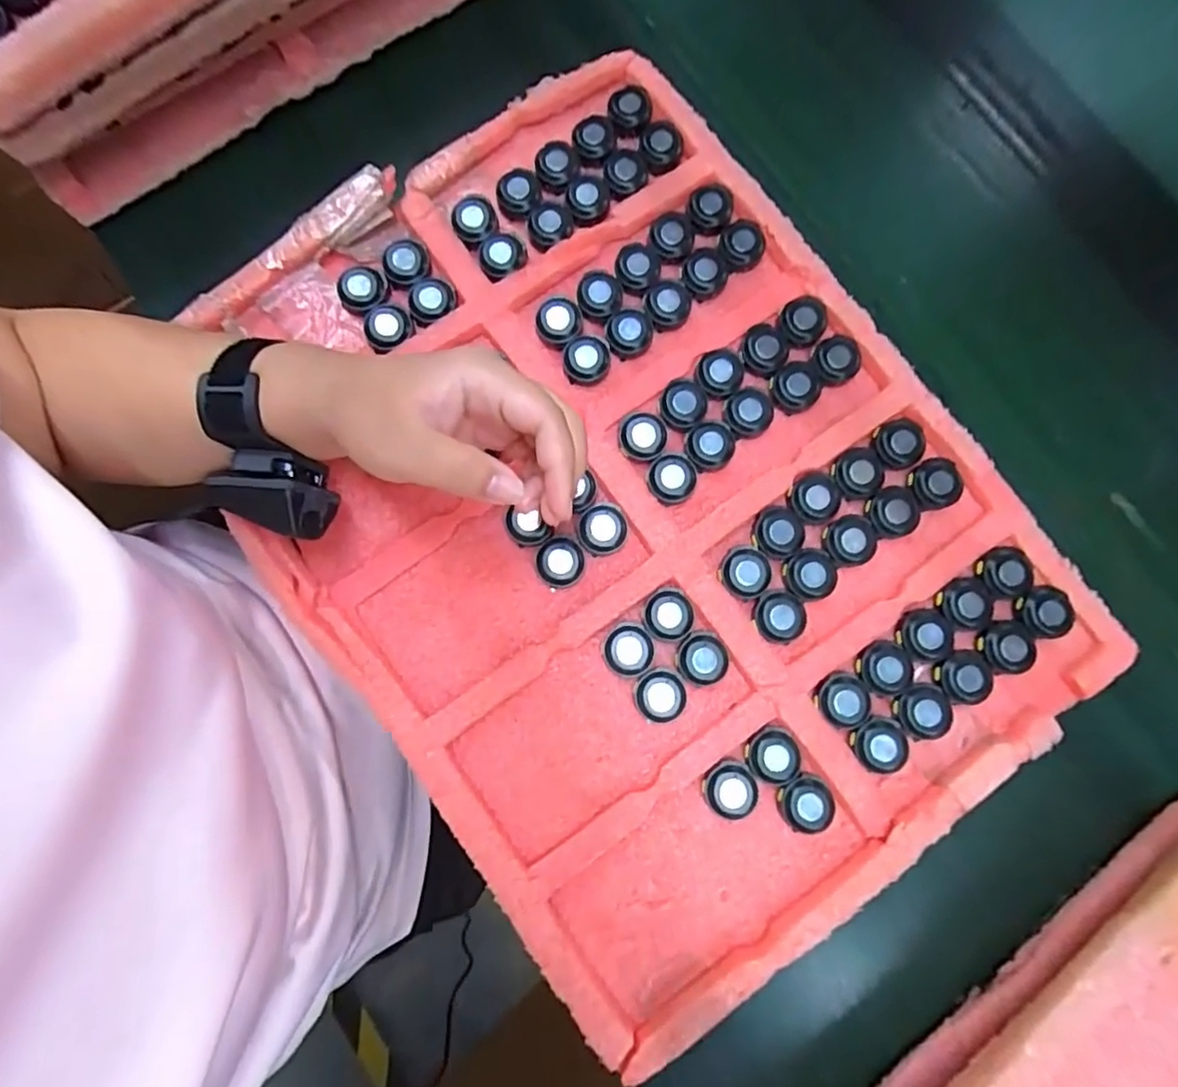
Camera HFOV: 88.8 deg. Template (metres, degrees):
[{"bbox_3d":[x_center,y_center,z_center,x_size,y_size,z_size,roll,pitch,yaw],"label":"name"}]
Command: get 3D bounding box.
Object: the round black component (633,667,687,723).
[{"bbox_3d":[0.040,0.086,0.342,0.028,0.014,0.029,1,79,-3],"label":"round black component"}]

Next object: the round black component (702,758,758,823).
[{"bbox_3d":[0.078,0.136,0.332,0.028,0.012,0.030,1,79,-3],"label":"round black component"}]

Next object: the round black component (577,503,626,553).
[{"bbox_3d":[0.008,-0.009,0.357,0.029,0.011,0.028,1,79,-3],"label":"round black component"}]

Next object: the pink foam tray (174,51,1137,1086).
[{"bbox_3d":[0.024,-0.032,0.362,0.374,0.025,0.497,-35,81,-7],"label":"pink foam tray"}]

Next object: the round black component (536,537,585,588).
[{"bbox_3d":[-0.017,0.010,0.352,0.027,0.016,0.028,1,79,-3],"label":"round black component"}]

